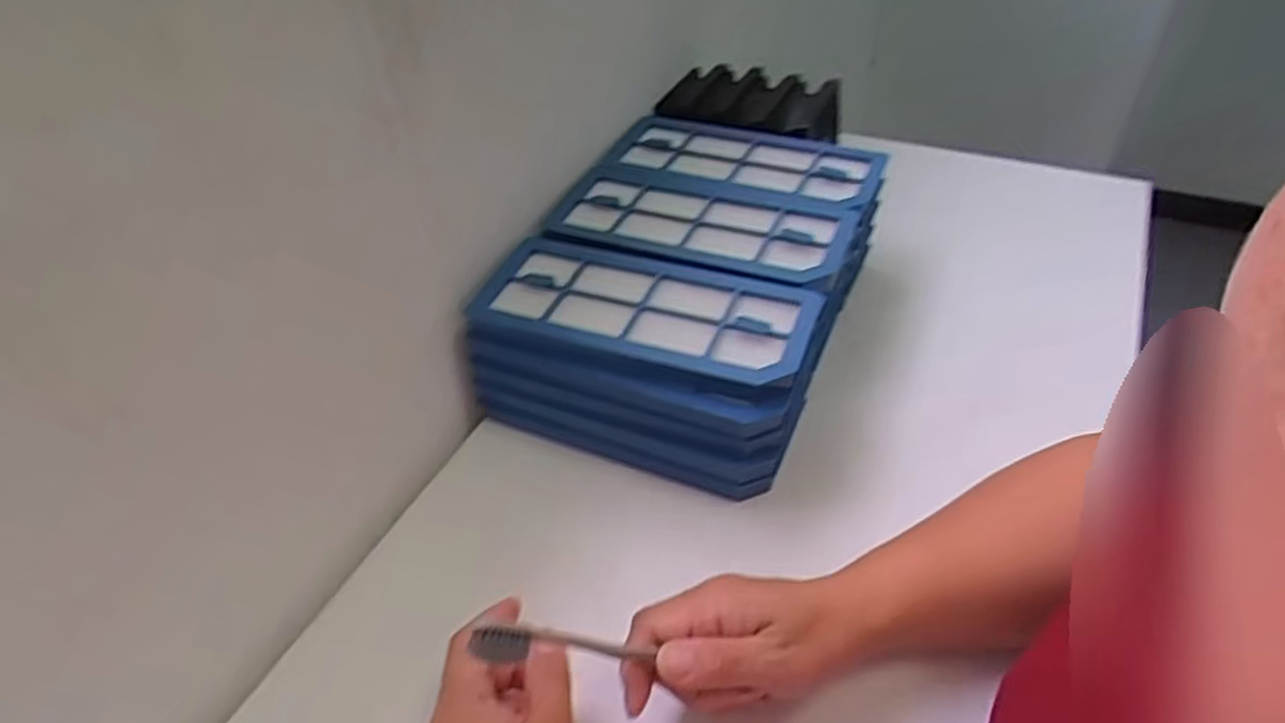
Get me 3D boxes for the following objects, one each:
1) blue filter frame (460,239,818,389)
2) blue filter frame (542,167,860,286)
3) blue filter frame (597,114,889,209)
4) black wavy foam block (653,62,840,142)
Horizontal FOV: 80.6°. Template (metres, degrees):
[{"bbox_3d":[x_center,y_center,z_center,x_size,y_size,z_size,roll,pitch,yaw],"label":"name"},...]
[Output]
[{"bbox_3d":[0.000,-0.035,0.471,0.205,0.019,0.091,12,46,18],"label":"blue filter frame"},{"bbox_3d":[0.040,-0.101,0.528,0.200,0.012,0.093,19,47,18],"label":"blue filter frame"},{"bbox_3d":[0.077,-0.158,0.586,0.204,0.017,0.087,15,47,21],"label":"blue filter frame"},{"bbox_3d":[0.094,-0.226,0.658,0.158,0.019,0.107,13,47,19],"label":"black wavy foam block"}]

